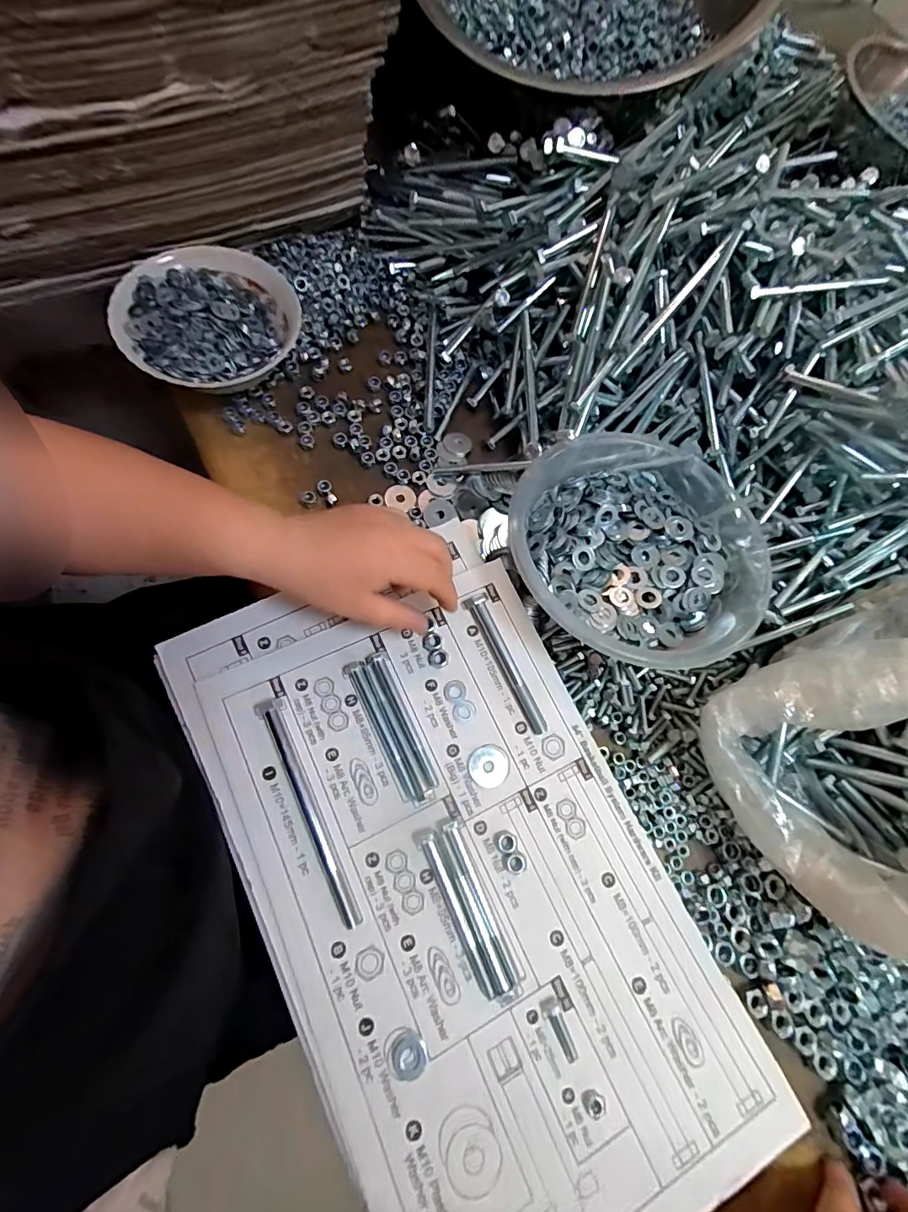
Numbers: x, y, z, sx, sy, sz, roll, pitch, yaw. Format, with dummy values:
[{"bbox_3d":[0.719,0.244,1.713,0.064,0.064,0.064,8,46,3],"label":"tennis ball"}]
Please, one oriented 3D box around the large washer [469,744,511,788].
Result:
[{"bbox_3d":[0.025,0.113,0.348,0.028,0.004,0.028,2,71,-6],"label":"large washer"}]

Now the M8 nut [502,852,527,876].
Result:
[{"bbox_3d":[0.040,0.170,0.329,0.015,0.006,0.014,2,71,-6],"label":"M8 nut"}]

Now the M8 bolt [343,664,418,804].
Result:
[{"bbox_3d":[-0.051,0.085,0.344,0.011,0.012,0.099,-24,76,-13],"label":"M8 bolt"}]

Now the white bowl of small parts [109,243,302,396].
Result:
[{"bbox_3d":[-0.211,-0.242,0.439,0.141,0.064,0.133,2,71,-6],"label":"white bowl of small parts"}]

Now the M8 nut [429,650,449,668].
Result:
[{"bbox_3d":[-0.011,0.039,0.365,0.015,0.008,0.012,-4,72,-8],"label":"M8 nut"}]

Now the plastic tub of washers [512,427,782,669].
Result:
[{"bbox_3d":[0.146,-0.052,0.387,0.190,0.050,0.198,2,71,-6],"label":"plastic tub of washers"}]

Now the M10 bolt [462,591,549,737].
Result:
[{"bbox_3d":[0.040,0.041,0.365,0.016,0.023,0.110,-24,76,-13],"label":"M10 bolt"}]

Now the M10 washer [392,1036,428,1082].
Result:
[{"bbox_3d":[-0.026,0.263,0.289,0.020,0.004,0.021,2,71,-6],"label":"M10 washer"}]

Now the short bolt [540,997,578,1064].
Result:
[{"bbox_3d":[0.064,0.255,0.298,0.011,0.007,0.034,-22,75,-13],"label":"short bolt"}]

